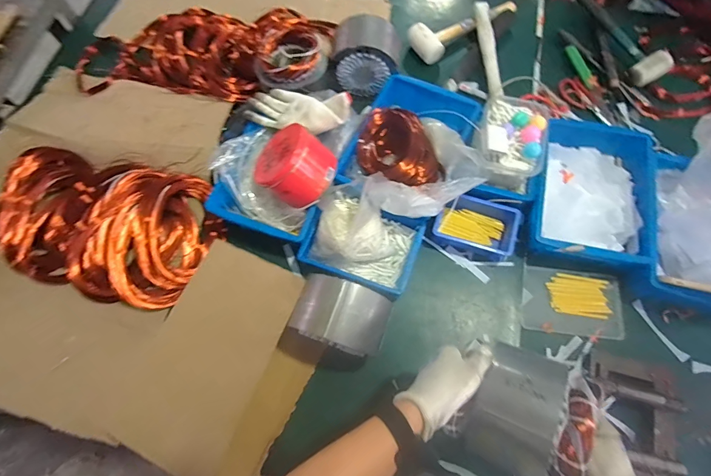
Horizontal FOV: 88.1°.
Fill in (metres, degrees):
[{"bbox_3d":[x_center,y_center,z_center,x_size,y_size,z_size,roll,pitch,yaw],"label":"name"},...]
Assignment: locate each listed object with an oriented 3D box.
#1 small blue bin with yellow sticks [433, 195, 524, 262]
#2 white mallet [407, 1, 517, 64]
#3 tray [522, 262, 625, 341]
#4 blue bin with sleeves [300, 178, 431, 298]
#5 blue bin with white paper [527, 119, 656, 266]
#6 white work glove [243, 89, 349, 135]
[{"bbox_3d":[0.232,-0.022,0.710,0.150,0.047,0.101,19,71,8],"label":"small blue bin with yellow sticks"},{"bbox_3d":[0.265,-0.504,0.898,0.277,0.060,0.078,-22,71,-7],"label":"white mallet"},{"bbox_3d":[0.409,0.120,0.698,0.184,0.020,0.123,8,70,4],"label":"tray"},{"bbox_3d":[0.014,-0.003,0.656,0.191,0.117,0.146,22,71,9],"label":"blue bin with sleeves"},{"bbox_3d":[0.450,-0.084,0.716,0.205,0.077,0.284,17,71,7],"label":"blue bin with white paper"},{"bbox_3d":[-0.116,-0.252,0.710,0.208,0.054,0.079,17,71,7],"label":"white work glove"}]

